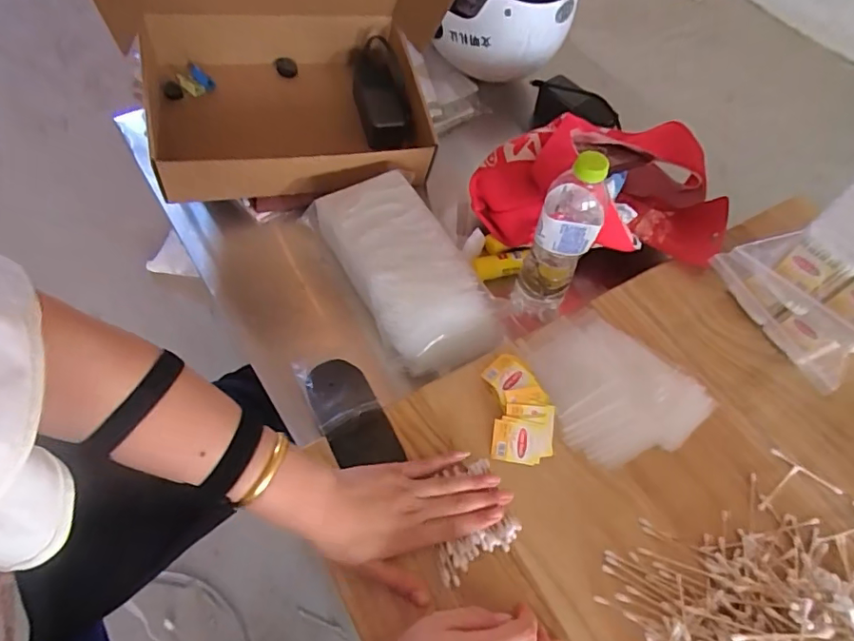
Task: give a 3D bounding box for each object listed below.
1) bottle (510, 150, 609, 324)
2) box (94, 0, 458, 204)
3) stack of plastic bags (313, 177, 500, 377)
[{"bbox_3d":[0.149,-0.086,0.600,0.065,0.232,0.073,19,59,8],"label":"bottle"},{"bbox_3d":[-0.174,-0.354,0.648,0.430,0.317,0.275,-4,59,-7],"label":"box"},{"bbox_3d":[-0.025,-0.064,0.640,0.132,0.052,0.267,-25,64,-17],"label":"stack of plastic bags"}]

